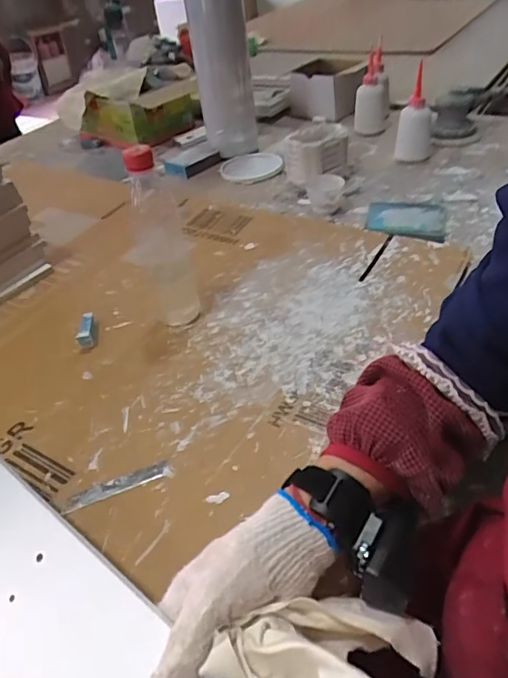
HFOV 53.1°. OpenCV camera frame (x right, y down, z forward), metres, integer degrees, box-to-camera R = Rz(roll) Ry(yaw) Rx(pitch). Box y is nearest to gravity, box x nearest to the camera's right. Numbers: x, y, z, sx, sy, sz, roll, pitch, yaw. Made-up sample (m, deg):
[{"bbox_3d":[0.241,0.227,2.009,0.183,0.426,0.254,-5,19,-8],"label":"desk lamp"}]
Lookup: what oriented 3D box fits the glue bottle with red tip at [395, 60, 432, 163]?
[{"bbox_3d":[0.316,-0.428,0.988,0.069,0.147,0.085,10,44,18],"label":"glue bottle with red tip"}]

